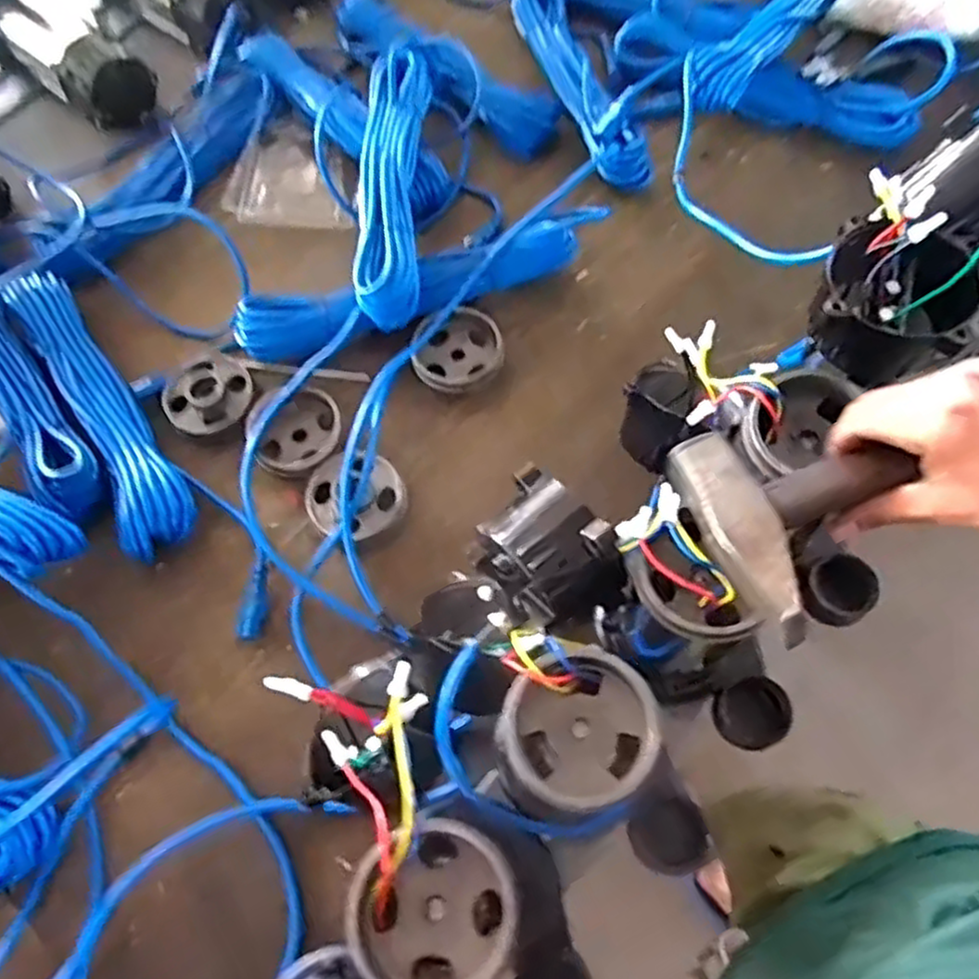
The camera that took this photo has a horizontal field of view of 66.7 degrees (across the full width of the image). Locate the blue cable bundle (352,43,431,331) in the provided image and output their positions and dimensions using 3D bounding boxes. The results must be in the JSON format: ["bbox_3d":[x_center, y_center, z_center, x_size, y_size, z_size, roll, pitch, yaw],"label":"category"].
[{"bbox_3d":[-0.100,-0.328,0.771,0.066,0.048,0.356,-1,66,3],"label":"blue cable bundle"}]

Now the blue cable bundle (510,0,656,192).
[{"bbox_3d":[0.101,-0.486,0.877,0.069,0.065,0.353,-17,67,-4],"label":"blue cable bundle"}]

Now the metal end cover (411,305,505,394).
[{"bbox_3d":[-0.032,-0.137,0.747,0.094,0.028,0.083,-30,68,-10],"label":"metal end cover"}]

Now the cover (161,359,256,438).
[{"bbox_3d":[-0.281,-0.094,0.740,0.087,0.034,0.081,-3,66,2],"label":"cover"}]

